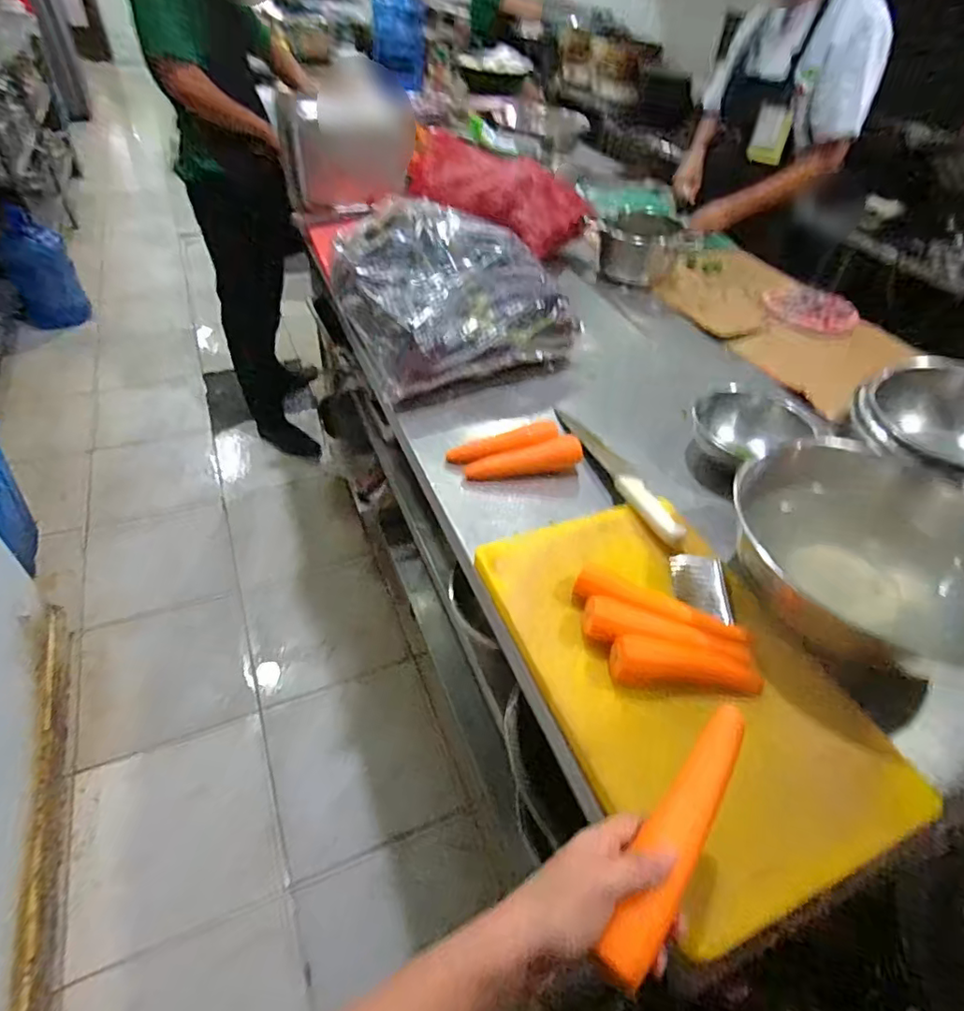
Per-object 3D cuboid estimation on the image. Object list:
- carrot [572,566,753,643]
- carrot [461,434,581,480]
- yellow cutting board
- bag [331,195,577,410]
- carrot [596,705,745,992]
[{"bbox_3d":[0.203,0.117,0.646,0.194,0.030,0.031,16,46,10],"label":"carrot"},{"bbox_3d":[0.063,-0.072,0.866,0.181,0.039,0.038,-7,46,-12],"label":"carrot"},{"bbox_3d":[0.219,0.172,0.631,0.319,0.026,0.446,-15,49,-19],"label":"yellow cutting board"},{"bbox_3d":[-0.068,-0.402,1.059,0.371,0.164,0.356,-20,50,-23],"label":"bag"},{"bbox_3d":[0.135,0.212,0.381,0.032,0.030,0.196,29,46,21],"label":"carrot"}]

